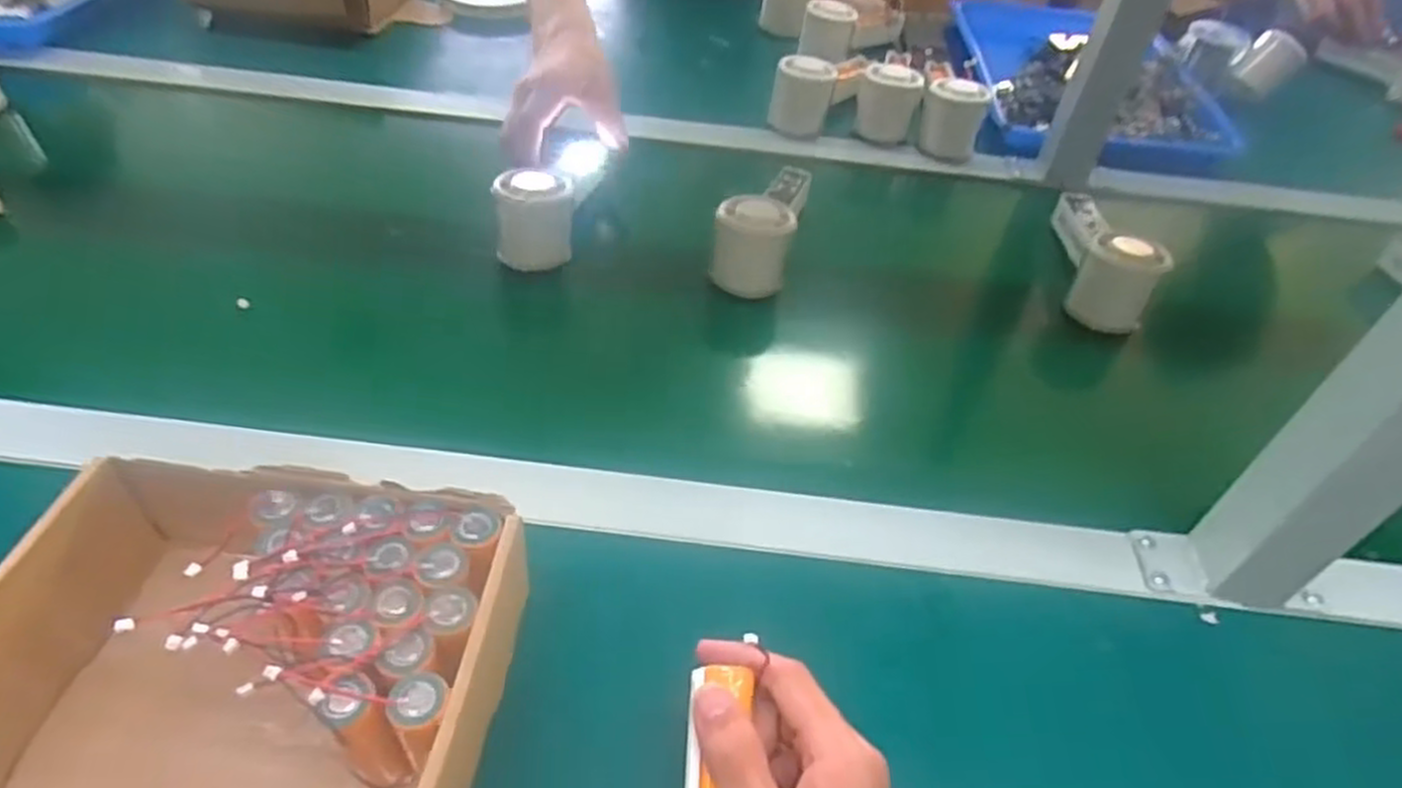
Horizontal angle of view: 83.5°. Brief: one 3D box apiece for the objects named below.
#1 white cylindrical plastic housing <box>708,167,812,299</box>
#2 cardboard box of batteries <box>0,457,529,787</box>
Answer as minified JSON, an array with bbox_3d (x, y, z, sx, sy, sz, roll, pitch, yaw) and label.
[{"bbox_3d":[0.058,-0.141,0.623,0.055,0.062,0.135,18,46,11],"label":"white cylindrical plastic housing"},{"bbox_3d":[-0.188,0.123,0.317,0.195,0.073,0.182,8,45,1],"label":"cardboard box of batteries"}]

